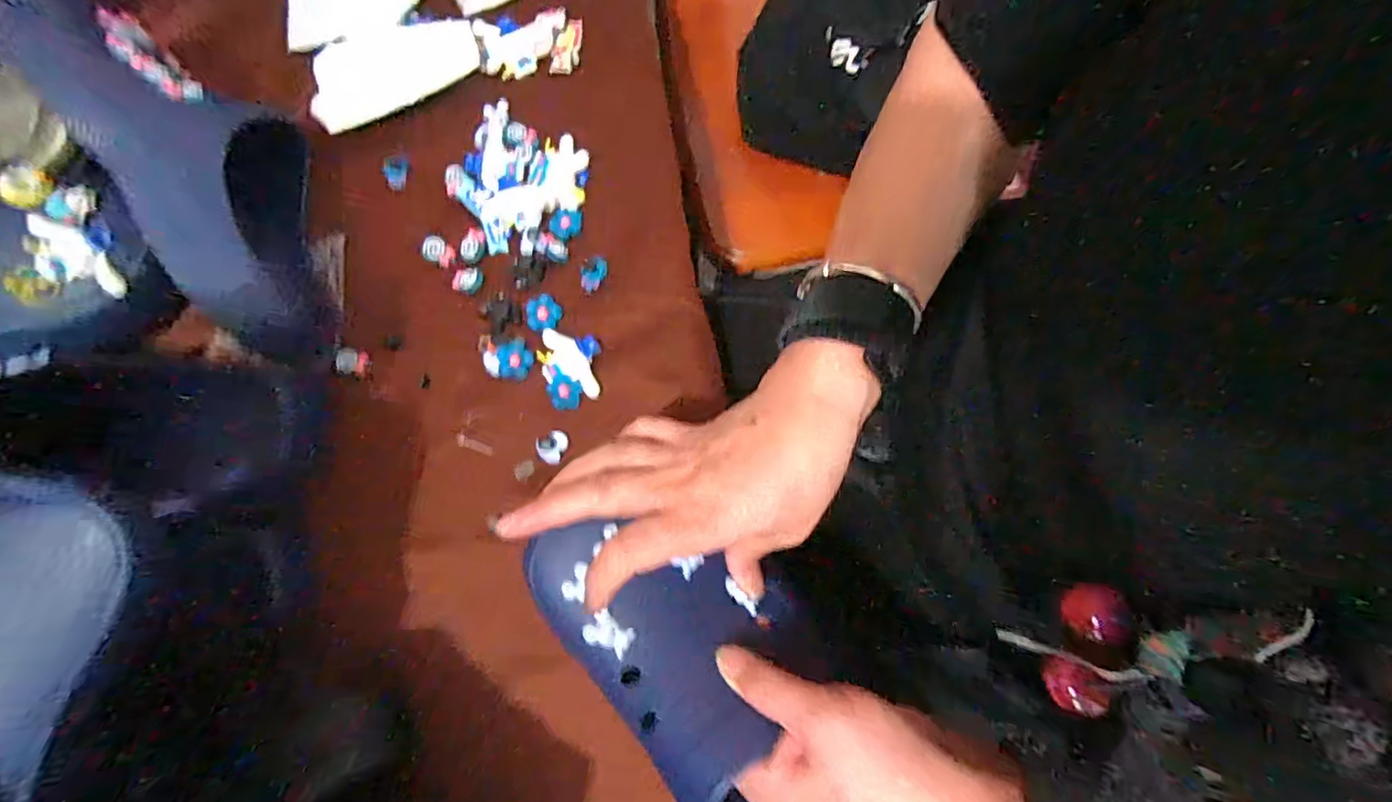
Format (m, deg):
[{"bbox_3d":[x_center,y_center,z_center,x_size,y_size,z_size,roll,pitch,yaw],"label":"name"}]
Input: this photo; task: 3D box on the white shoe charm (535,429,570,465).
[{"bbox_3d":[-0.099,0.030,0.409,0.022,0.007,0.023,0,77,2],"label":"white shoe charm"}]

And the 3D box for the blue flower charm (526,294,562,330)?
[{"bbox_3d":[-0.108,-0.063,0.423,0.025,0.004,0.025,0,77,2],"label":"blue flower charm"}]

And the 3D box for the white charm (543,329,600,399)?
[{"bbox_3d":[-0.087,-0.028,0.417,0.019,0.006,0.061,-33,78,-6],"label":"white charm"}]

